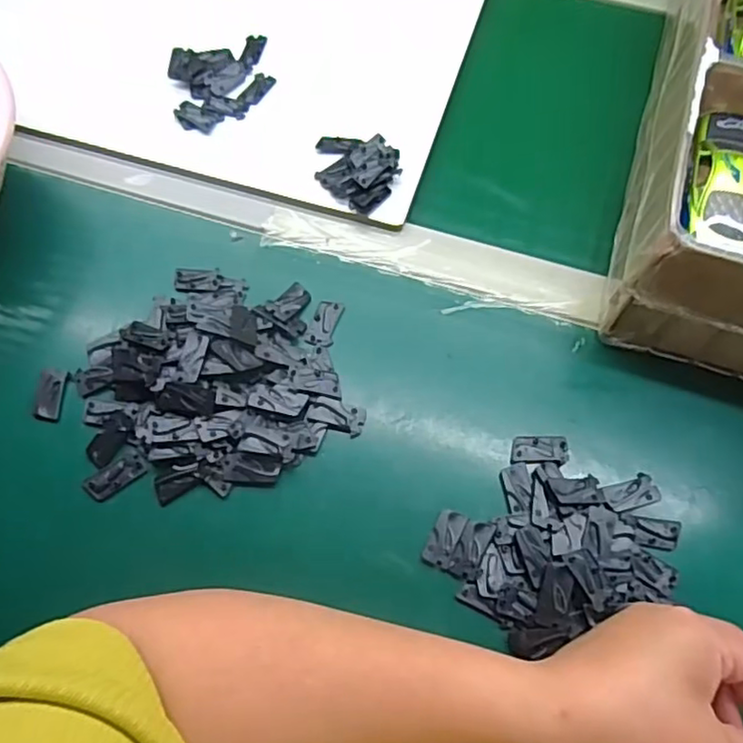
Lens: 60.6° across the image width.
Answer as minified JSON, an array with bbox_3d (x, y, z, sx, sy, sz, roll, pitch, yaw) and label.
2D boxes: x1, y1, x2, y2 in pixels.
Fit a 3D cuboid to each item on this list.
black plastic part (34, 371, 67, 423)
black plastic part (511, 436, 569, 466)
[{"bbox_3d":[-0.204,0.015,0.405,0.016,0.004,0.034,2,65,-1],"label":"black plastic part"},{"bbox_3d":[0.105,0.049,0.396,0.036,0.004,0.018,0,65,-3],"label":"black plastic part"}]

